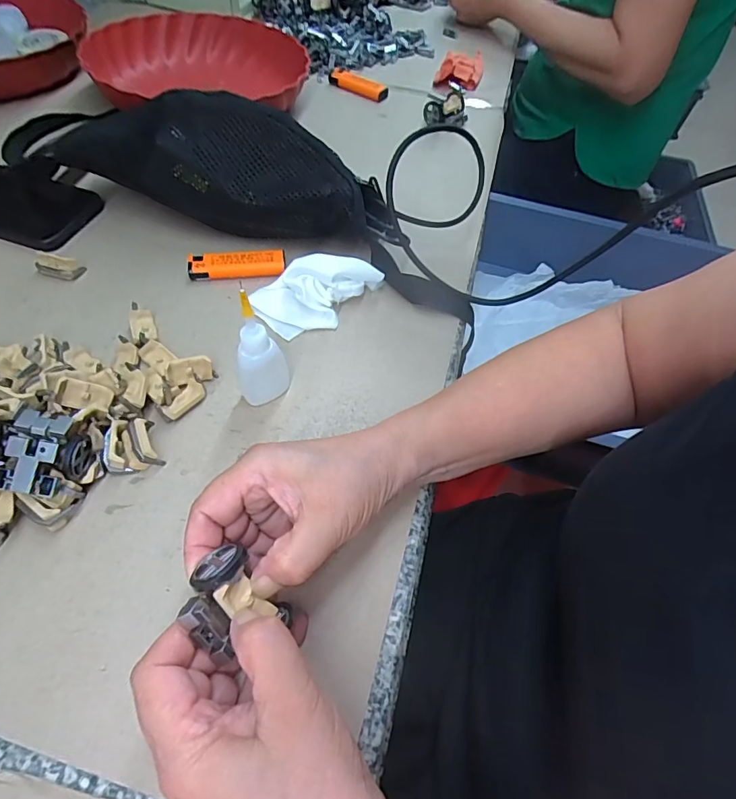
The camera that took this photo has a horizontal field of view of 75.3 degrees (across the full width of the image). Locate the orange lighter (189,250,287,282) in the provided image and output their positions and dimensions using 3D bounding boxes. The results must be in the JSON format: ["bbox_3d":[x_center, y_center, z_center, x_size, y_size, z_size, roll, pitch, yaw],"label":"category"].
[{"bbox_3d":[-0.112,-0.116,0.411,0.080,0.015,0.022,-5,56,-8],"label":"orange lighter"}]

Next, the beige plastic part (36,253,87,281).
[{"bbox_3d":[-0.259,-0.111,0.397,0.036,0.016,0.016,4,55,-1],"label":"beige plastic part"}]

